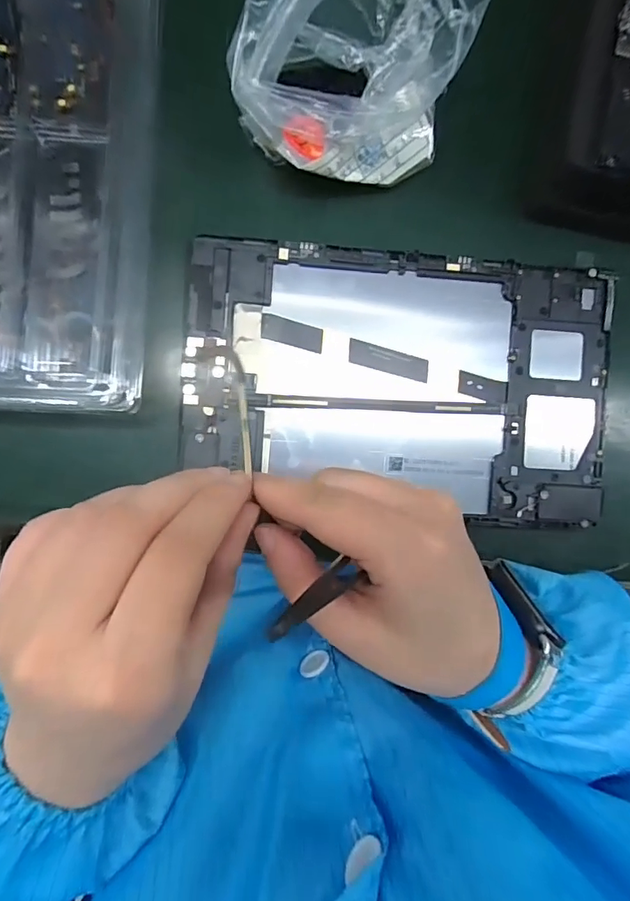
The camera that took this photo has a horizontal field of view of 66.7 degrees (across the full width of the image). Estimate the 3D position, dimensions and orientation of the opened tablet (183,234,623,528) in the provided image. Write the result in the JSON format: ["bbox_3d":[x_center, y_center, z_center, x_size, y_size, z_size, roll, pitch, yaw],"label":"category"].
[{"bbox_3d":[0.049,-0.037,0.270,0.237,0.006,0.144,3,91,-5],"label":"opened tablet"}]

